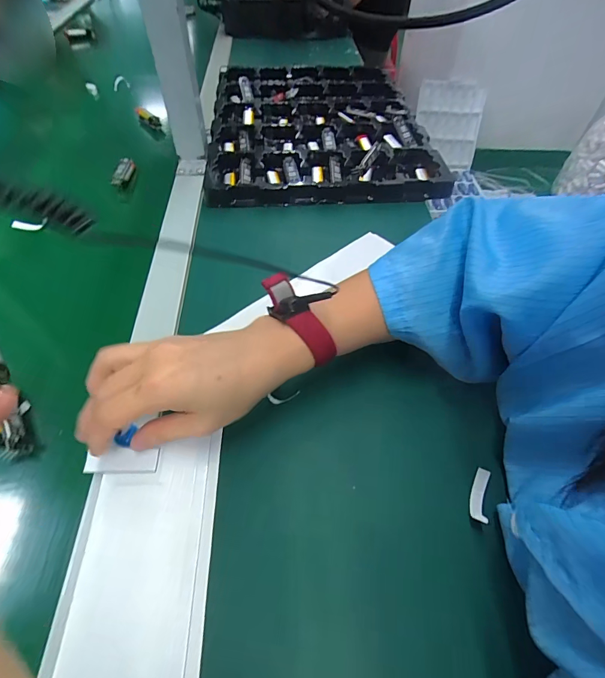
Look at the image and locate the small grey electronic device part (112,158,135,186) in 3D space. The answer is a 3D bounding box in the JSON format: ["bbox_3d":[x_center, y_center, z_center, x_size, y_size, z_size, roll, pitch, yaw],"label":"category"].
[{"bbox_3d":[-0.249,-0.233,0.512,0.019,0.012,0.059,0,54,-3],"label":"small grey electronic device part"}]

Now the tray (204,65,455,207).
[{"bbox_3d":[0.018,-0.356,0.595,0.316,0.034,0.429,-2,54,-4],"label":"tray"}]

